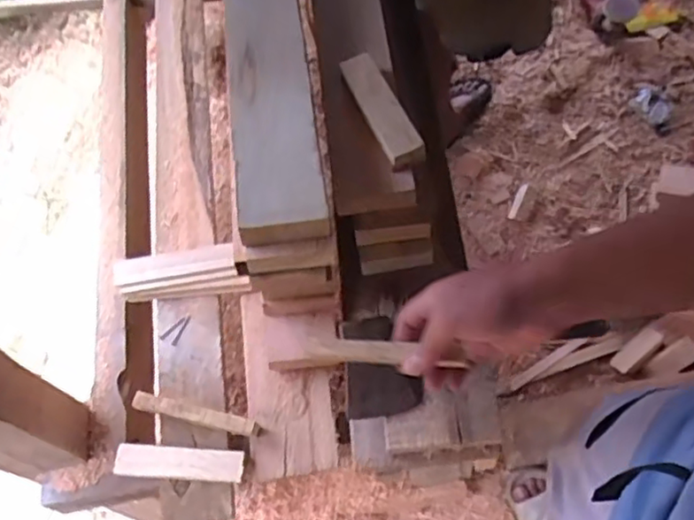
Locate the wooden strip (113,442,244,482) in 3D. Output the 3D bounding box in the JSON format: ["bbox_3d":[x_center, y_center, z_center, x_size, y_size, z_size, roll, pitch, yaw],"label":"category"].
[{"bbox_3d":[-0.177,0.213,0.683,0.135,0.014,0.033,3,64,5],"label":"wooden strip"}]

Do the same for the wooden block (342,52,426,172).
[{"bbox_3d":[0.035,-0.150,0.636,0.033,0.027,0.132,-21,64,-7],"label":"wooden block"}]

